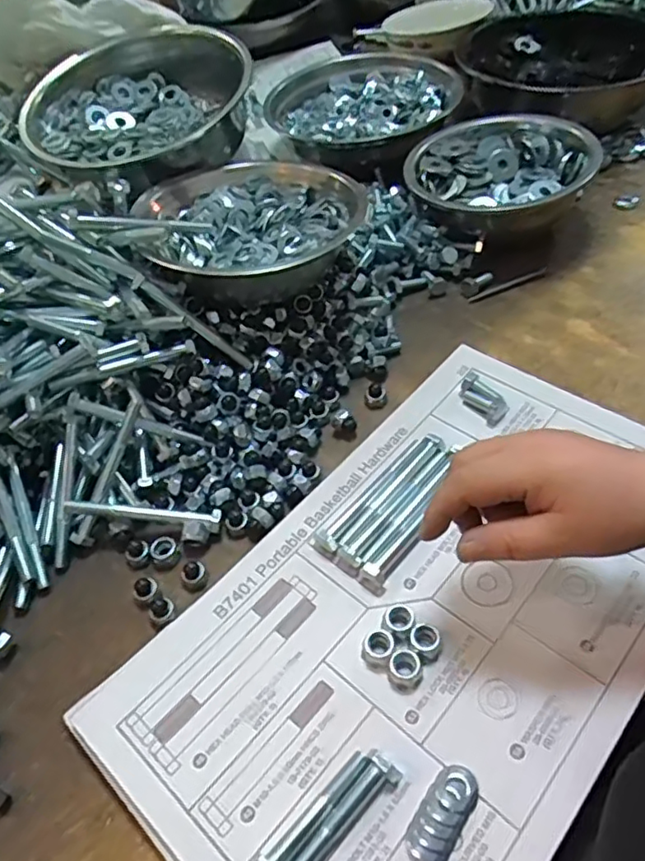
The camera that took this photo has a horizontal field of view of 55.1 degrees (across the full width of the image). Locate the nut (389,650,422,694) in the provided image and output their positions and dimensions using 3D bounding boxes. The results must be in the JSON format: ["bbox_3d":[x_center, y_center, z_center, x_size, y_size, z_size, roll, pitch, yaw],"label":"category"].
[{"bbox_3d":[0.046,0.133,0.341,0.017,0.011,0.019,7,53,13],"label":"nut"}]

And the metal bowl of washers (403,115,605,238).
[{"bbox_3d":[0.171,-0.243,0.607,0.174,0.062,0.172,-3,51,4],"label":"metal bowl of washers"}]

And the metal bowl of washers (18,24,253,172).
[{"bbox_3d":[-0.175,-0.320,0.591,0.198,0.076,0.211,1,53,-2],"label":"metal bowl of washers"}]

